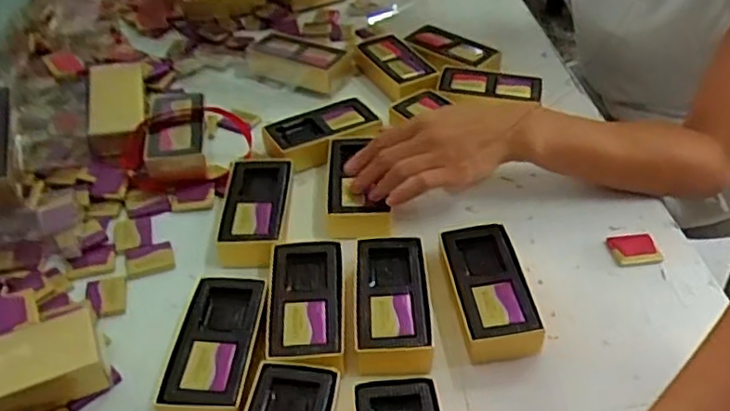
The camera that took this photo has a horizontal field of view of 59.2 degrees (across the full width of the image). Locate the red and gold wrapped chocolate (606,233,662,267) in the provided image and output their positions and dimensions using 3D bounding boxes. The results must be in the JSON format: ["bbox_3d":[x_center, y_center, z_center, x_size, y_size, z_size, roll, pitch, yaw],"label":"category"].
[{"bbox_3d":[0.235,0.039,0.564,0.040,0.008,0.035,-3,42,-2],"label":"red and gold wrapped chocolate"}]

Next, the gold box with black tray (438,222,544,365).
[{"bbox_3d":[0.098,0.065,0.514,0.057,0.035,0.112,-6,42,-6],"label":"gold box with black tray"}]

